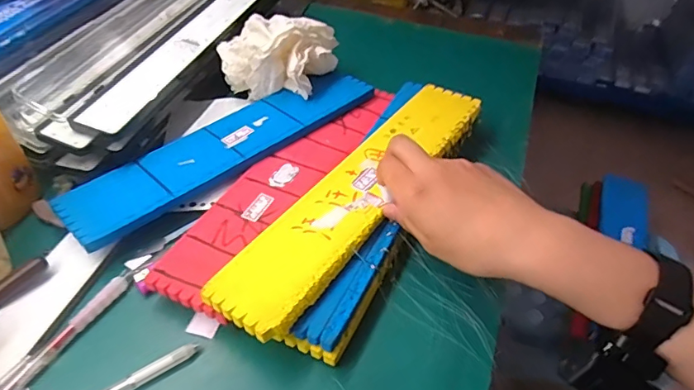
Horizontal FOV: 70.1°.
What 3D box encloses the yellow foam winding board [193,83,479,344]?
[{"bbox_3d":[0.016,-0.010,0.457,0.078,0.012,0.343,25,50,25],"label":"yellow foam winding board"}]

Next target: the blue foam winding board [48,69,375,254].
[{"bbox_3d":[-0.118,-0.055,0.510,0.335,0.016,0.079,-34,53,-29],"label":"blue foam winding board"}]

